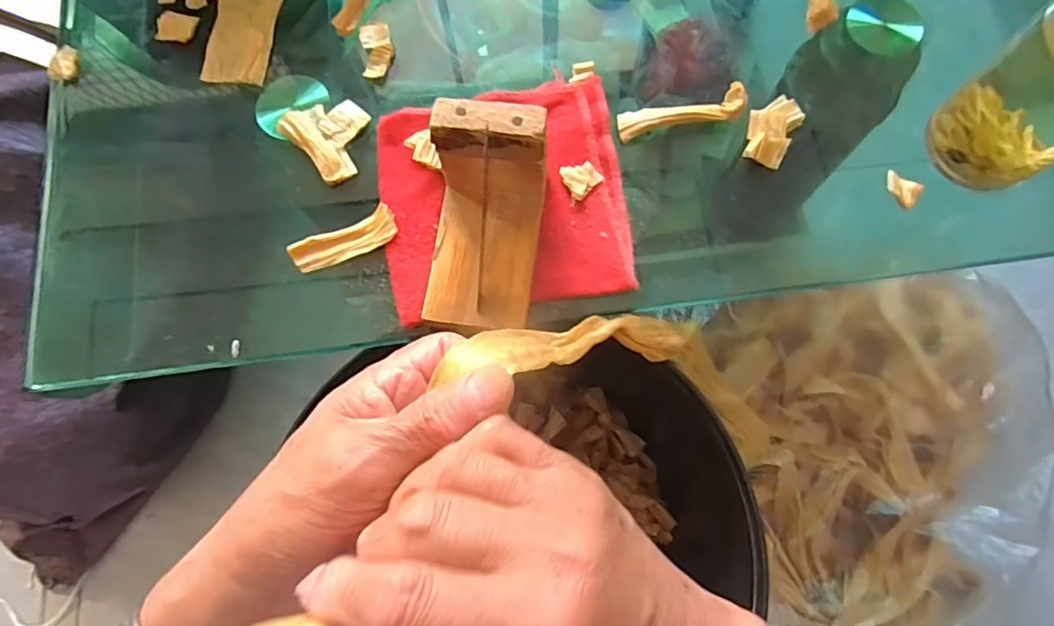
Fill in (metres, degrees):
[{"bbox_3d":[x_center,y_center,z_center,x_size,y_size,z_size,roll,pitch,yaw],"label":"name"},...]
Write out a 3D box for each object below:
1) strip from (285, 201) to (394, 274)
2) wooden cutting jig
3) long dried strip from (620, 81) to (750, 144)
[{"bbox_3d":[-0.116,-0.046,0.361,0.066,0.011,0.022,-23,76,-4],"label":"strip"},{"bbox_3d":[-0.025,-0.050,0.314,0.060,0.067,0.107,8,75,4],"label":"wooden cutting jig"},{"bbox_3d":[0.104,-0.133,0.380,0.084,0.013,0.023,-10,75,-1],"label":"long dried strip"}]

